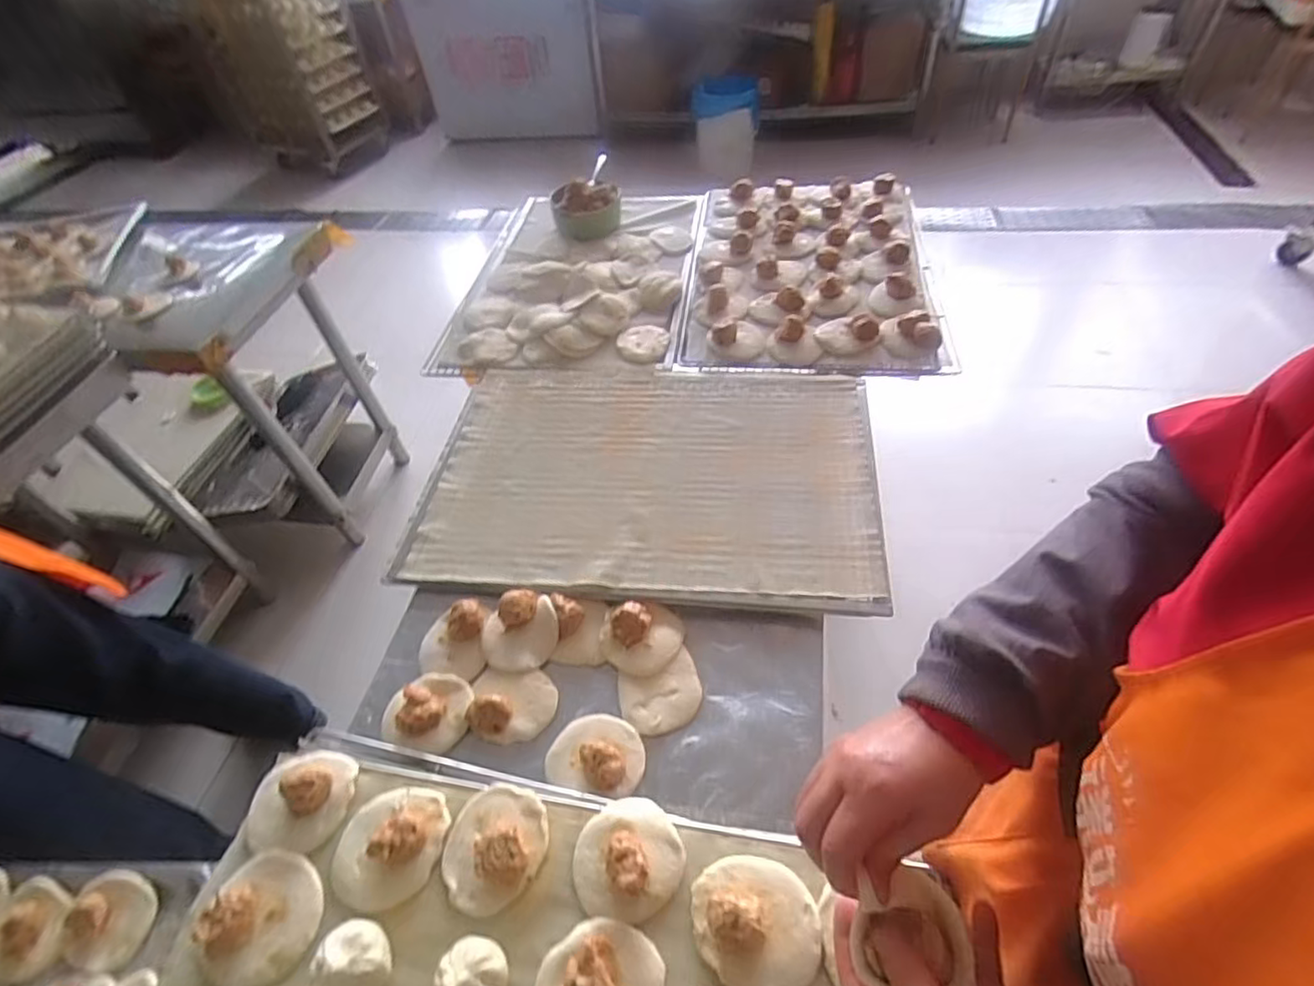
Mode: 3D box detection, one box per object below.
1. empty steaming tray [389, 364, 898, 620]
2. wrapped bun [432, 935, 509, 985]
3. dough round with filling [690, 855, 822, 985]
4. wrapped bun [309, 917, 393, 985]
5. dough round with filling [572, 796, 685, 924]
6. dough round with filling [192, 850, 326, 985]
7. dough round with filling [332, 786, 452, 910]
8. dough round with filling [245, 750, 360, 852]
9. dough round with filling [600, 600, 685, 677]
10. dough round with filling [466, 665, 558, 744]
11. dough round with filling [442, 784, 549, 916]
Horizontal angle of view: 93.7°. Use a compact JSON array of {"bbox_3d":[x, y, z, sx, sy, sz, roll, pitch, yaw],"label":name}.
[{"bbox_3d":[-0.016,-0.035,0.848,0.595,0.021,0.410,3,49,8],"label":"empty steaming tray"},{"bbox_3d":[-0.136,0.364,0.457,0.051,0.047,0.054,-3,48,3],"label":"wrapped bun"},{"bbox_3d":[0.075,0.324,0.468,0.096,0.026,0.085,0,48,5],"label":"dough round with filling"},{"bbox_3d":[-0.228,0.355,0.464,0.049,0.043,0.052,-3,48,3],"label":"wrapped bun"},{"bbox_3d":[-0.024,0.293,0.503,0.088,0.033,0.089,-3,48,3],"label":"dough round with filling"},{"bbox_3d":[-0.318,0.340,0.494,0.083,0.031,0.088,-3,48,3],"label":"dough round with filling"},{"bbox_3d":[-0.230,0.293,0.520,0.085,0.028,0.092,-3,48,3],"label":"dough round with filling"},{"bbox_3d":[-0.323,0.268,0.550,0.086,0.028,0.084,-3,48,3],"label":"dough round with filling"},{"bbox_3d":[-0.016,0.154,0.678,0.088,0.024,0.081,-3,48,3],"label":"dough round with filling"},{"bbox_3d":[-0.154,0.215,0.644,0.089,0.035,0.074,-1,48,5],"label":"dough round with filling"},{"bbox_3d":[-0.137,0.293,0.514,0.079,0.033,0.093,19,53,21],"label":"dough round with filling"}]

